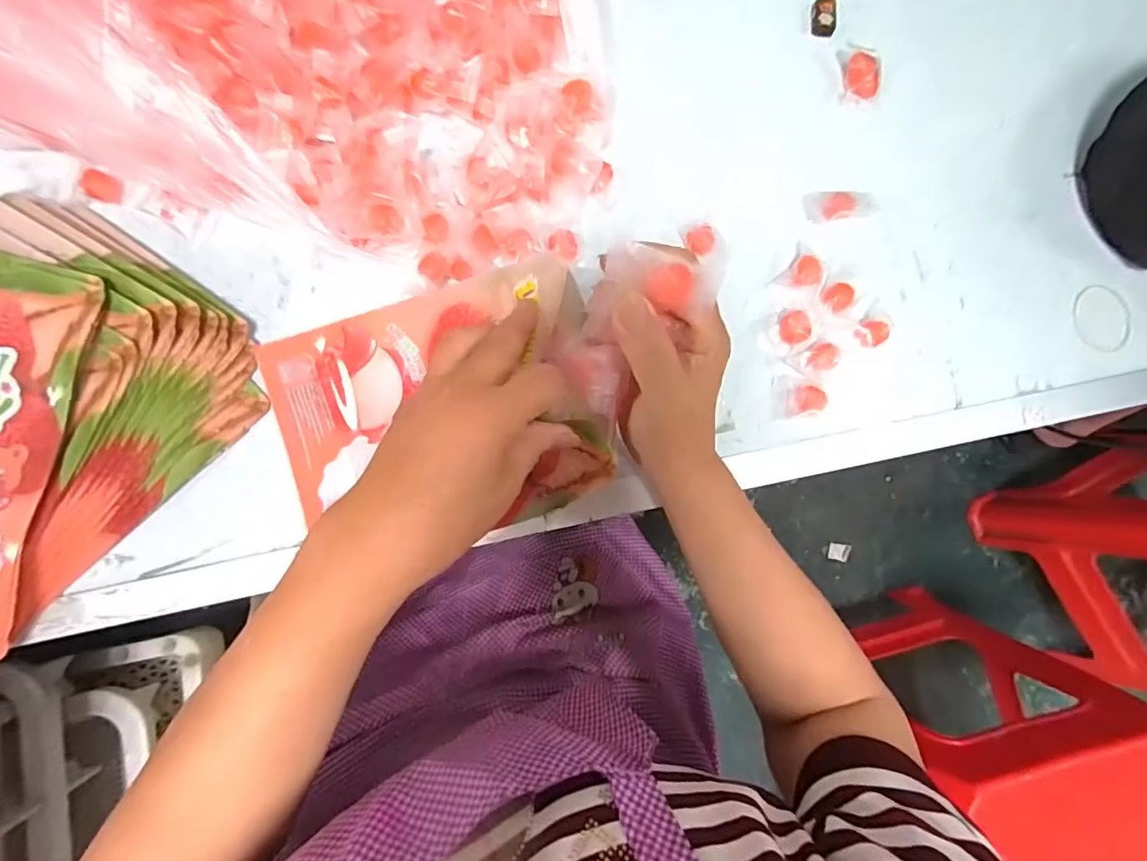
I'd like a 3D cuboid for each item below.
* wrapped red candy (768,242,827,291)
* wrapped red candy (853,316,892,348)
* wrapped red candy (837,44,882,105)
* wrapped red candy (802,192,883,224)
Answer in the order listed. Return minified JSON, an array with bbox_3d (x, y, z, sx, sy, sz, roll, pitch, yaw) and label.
[{"bbox_3d":[0.170,-0.115,0.389,0.030,0.011,0.037,39,82,2],"label":"wrapped red candy"},{"bbox_3d":[0.217,-0.071,0.385,0.022,0.014,0.021,0,83,-4],"label":"wrapped red candy"},{"bbox_3d":[0.225,-0.280,0.412,0.030,0.019,0.044,1,83,-4],"label":"wrapped red candy"},{"bbox_3d":[0.206,-0.170,0.399,0.060,0.017,0.025,-2,83,-4],"label":"wrapped red candy"}]

